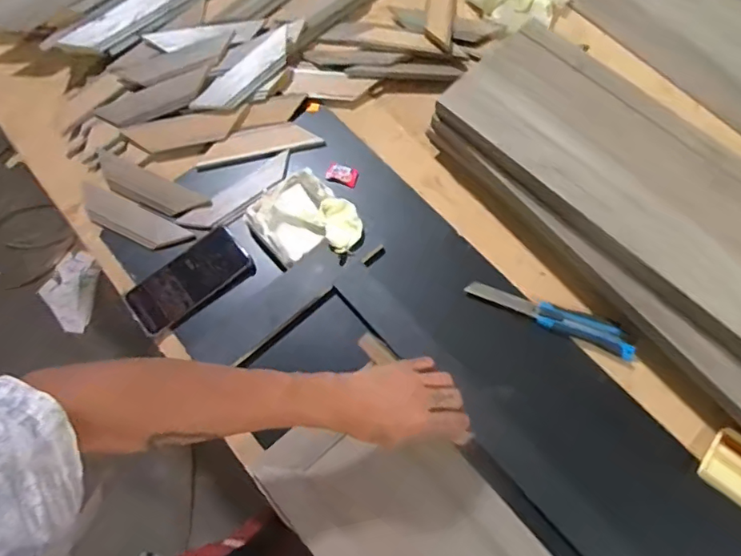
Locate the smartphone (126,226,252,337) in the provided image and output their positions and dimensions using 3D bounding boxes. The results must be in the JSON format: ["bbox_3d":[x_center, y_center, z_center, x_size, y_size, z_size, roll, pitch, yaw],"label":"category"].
[{"bbox_3d":[-0.244,0.001,0.690,0.163,0.014,0.079,-41,74,-12],"label":"smartphone"}]

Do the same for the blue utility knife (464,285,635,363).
[{"bbox_3d":[0.234,0.047,0.669,0.216,0.013,0.036,23,73,9],"label":"blue utility knife"}]

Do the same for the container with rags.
[{"bbox_3d":[-0.093,-0.077,0.698,0.145,0.040,0.115,41,77,14],"label":"container with rags"}]

